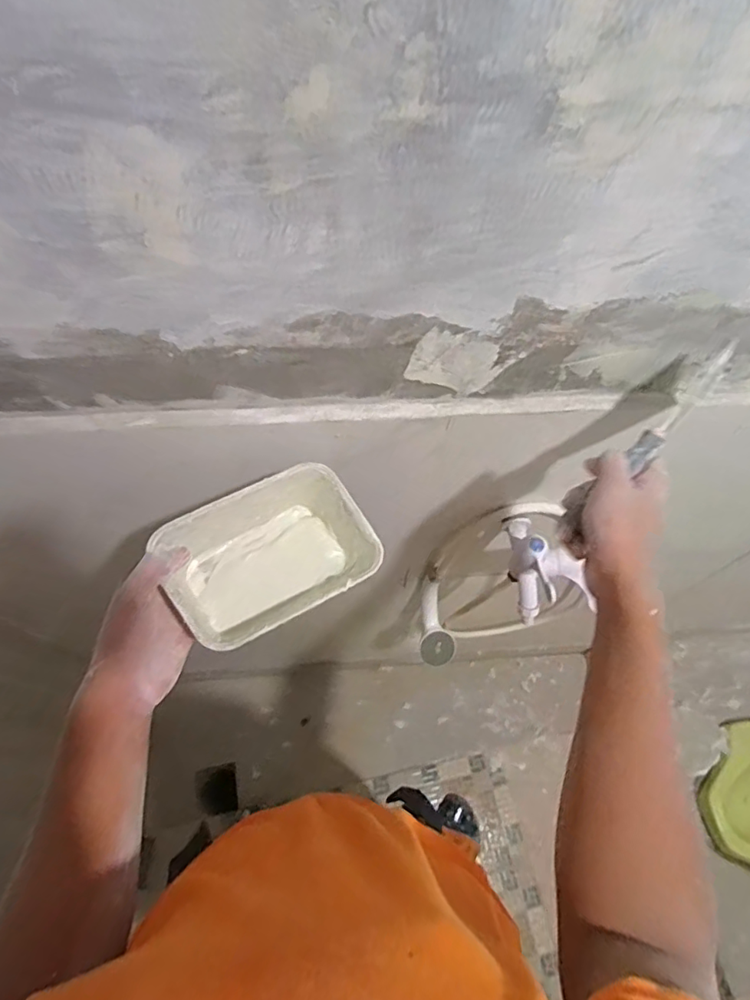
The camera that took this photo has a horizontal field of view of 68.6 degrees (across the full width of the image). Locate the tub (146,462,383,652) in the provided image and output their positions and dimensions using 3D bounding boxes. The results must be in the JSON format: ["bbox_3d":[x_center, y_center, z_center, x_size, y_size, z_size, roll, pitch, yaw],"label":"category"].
[{"bbox_3d":[-0.091,0.052,0.495,0.170,0.083,0.112,-29,68,-16],"label":"tub"}]

